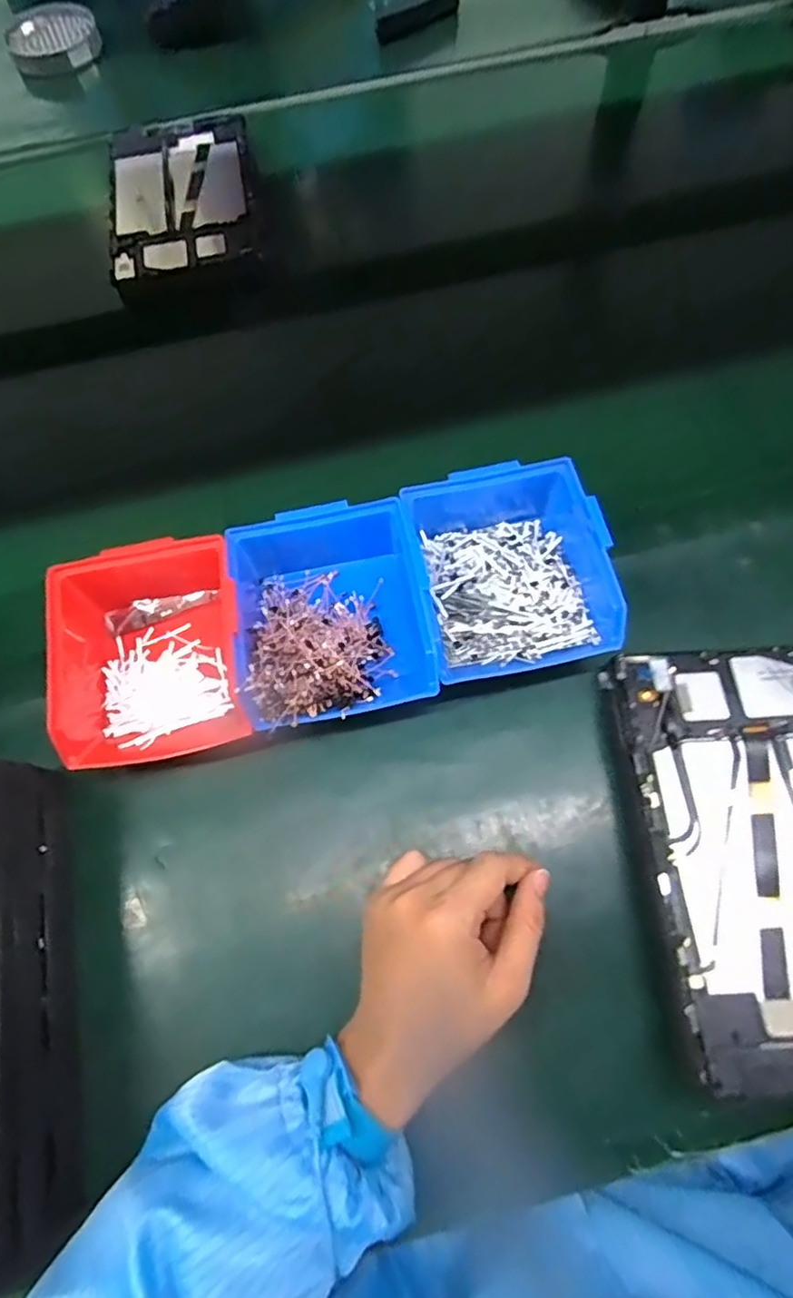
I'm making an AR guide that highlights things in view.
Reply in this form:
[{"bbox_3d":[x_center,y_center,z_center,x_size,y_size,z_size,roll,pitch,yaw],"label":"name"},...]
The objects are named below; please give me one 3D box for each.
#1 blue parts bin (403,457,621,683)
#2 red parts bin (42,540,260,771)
[{"bbox_3d":[0.075,-0.055,0.434,0.122,0.078,0.150,-11,67,-2],"label":"blue parts bin"},{"bbox_3d":[-0.168,-0.004,0.422,0.132,0.065,0.158,-11,67,-2],"label":"red parts bin"}]

